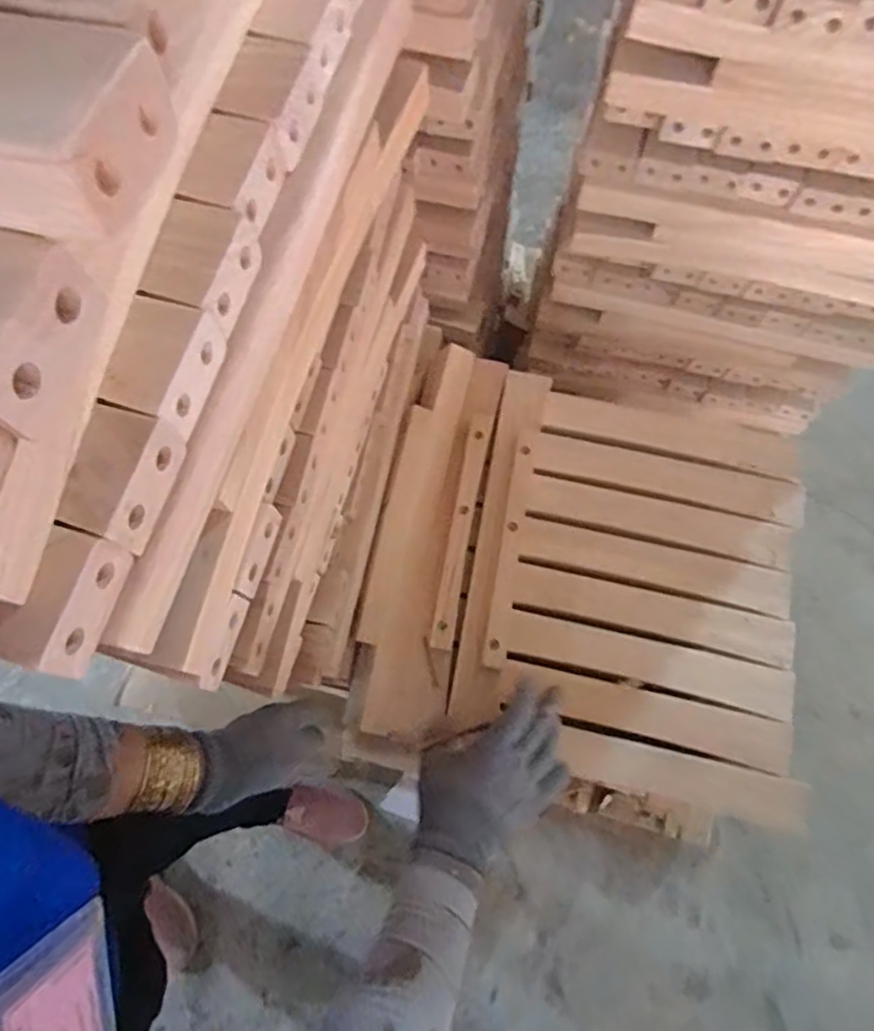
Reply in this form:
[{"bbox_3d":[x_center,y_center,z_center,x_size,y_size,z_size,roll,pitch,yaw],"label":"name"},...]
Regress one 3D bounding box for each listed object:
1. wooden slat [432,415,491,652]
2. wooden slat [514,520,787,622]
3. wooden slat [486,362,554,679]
[{"bbox_3d":[0.022,0.011,0.599,0.022,0.017,0.226,9,72,4],"label":"wooden slat"},{"bbox_3d":[0.211,0.050,0.618,0.259,0.018,0.041,12,72,5],"label":"wooden slat"},{"bbox_3d":[0.072,-0.007,0.613,0.037,0.028,0.297,10,72,4],"label":"wooden slat"}]

